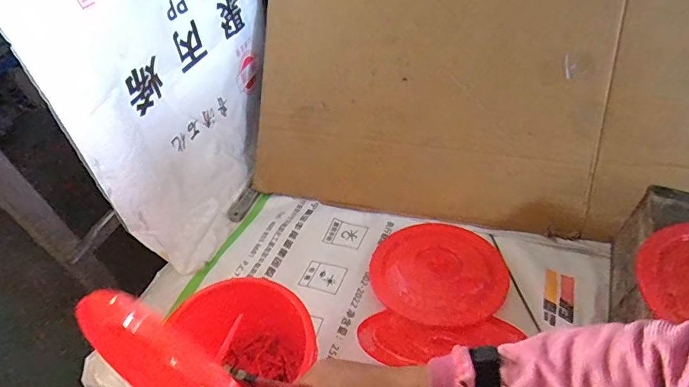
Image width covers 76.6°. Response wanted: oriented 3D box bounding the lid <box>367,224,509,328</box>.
[{"bbox_3d":[0.177,0.145,0.837,0.243,0.028,0.238,-2,47,3],"label":"lid"}]

